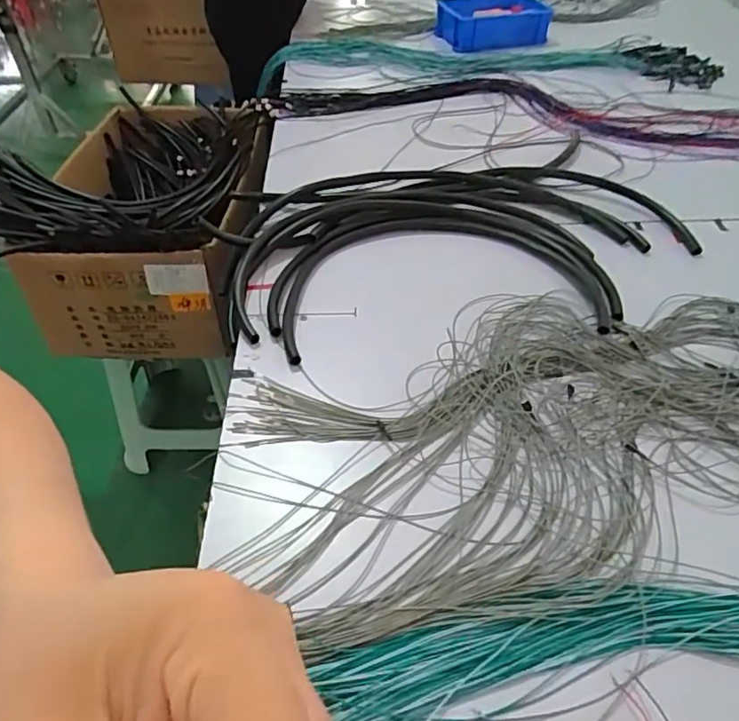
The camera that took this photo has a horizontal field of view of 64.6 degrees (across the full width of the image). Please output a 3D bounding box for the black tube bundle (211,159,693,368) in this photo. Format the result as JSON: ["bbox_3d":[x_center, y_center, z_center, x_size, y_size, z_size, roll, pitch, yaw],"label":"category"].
[{"bbox_3d":[0.115,-0.166,0.772,0.597,0.035,0.349,-9,47,-4],"label":"black tube bundle"}]

